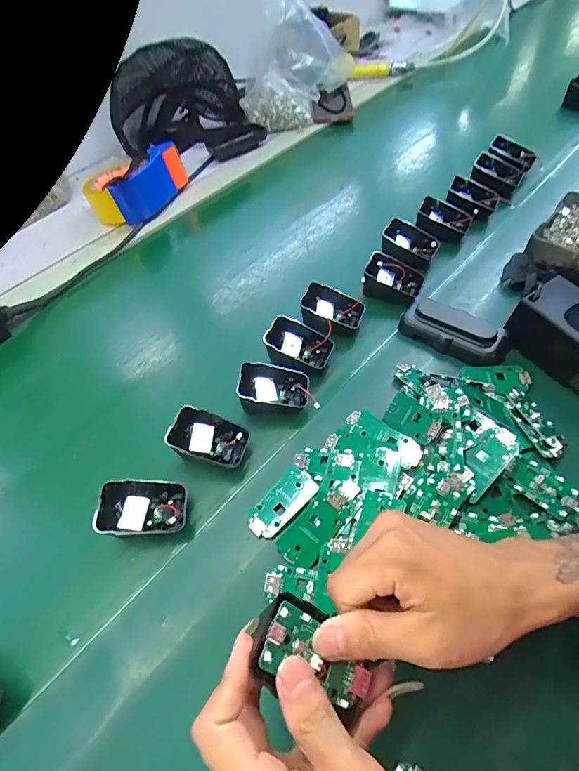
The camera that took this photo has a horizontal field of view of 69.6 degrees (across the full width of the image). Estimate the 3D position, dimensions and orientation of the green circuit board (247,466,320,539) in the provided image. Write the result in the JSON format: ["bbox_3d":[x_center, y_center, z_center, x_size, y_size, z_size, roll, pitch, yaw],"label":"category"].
[{"bbox_3d":[-0.006,0.098,0.350,0.030,0.008,0.064,37,67,26],"label":"green circuit board"}]

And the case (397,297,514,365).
[{"bbox_3d":[0.174,-0.058,0.440,0.106,0.029,0.048,31,64,24],"label":"case"}]

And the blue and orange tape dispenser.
[{"bbox_3d":[-0.244,-0.314,0.653,0.098,0.068,0.145,25,62,21],"label":"blue and orange tape dispenser"}]

